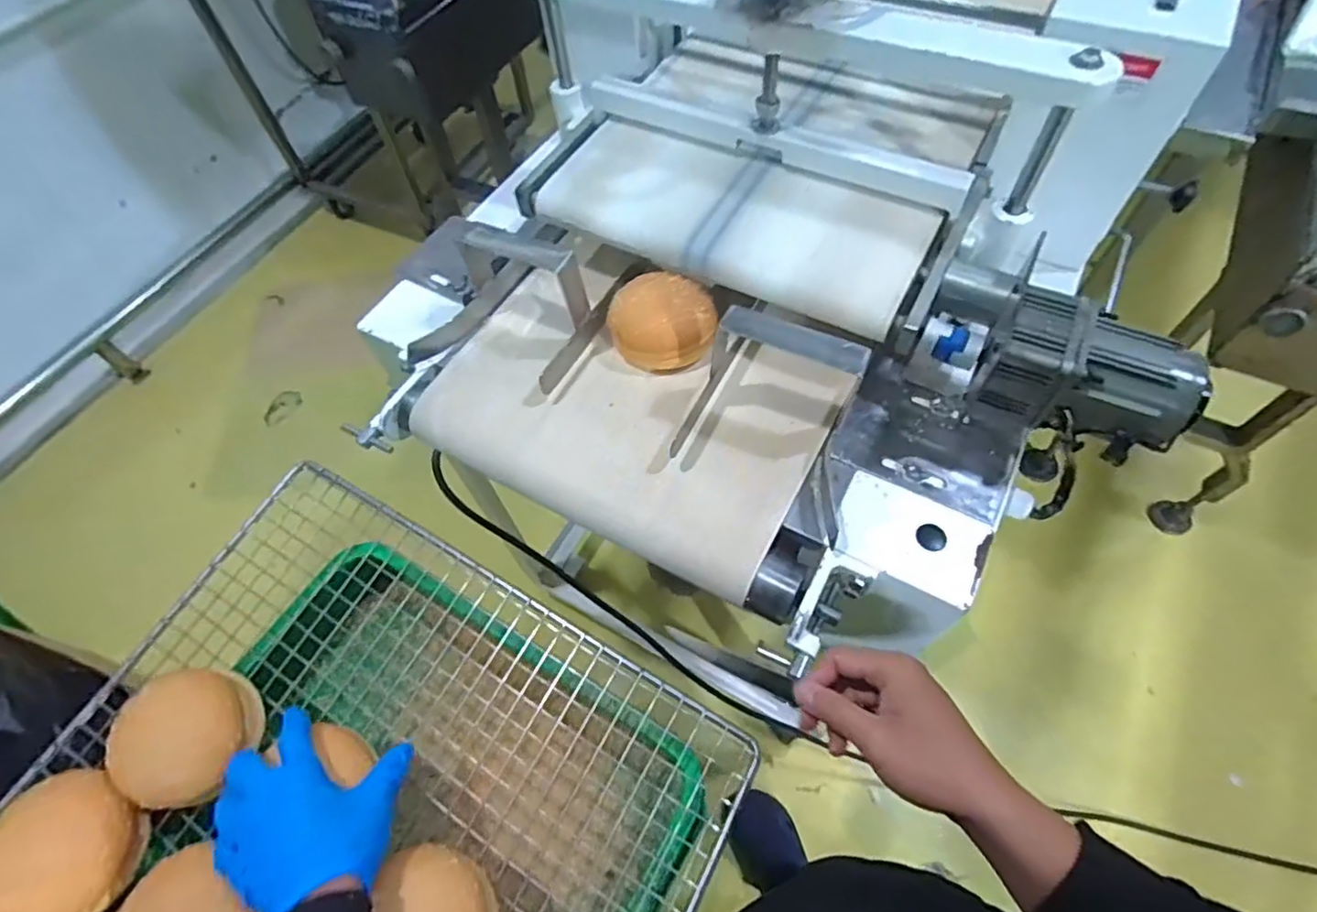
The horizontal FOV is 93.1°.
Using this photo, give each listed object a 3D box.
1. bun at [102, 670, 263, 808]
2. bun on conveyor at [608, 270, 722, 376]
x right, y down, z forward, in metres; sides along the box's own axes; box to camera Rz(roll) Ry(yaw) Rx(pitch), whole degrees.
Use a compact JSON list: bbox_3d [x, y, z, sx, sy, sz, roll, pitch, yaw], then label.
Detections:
[{"bbox_3d":[-0.388,0.229,0.508,0.098,0.044,0.101,4,60,6],"label":"bun"},{"bbox_3d":[0.003,-0.136,0.620,0.101,0.058,0.091,-9,59,-1],"label":"bun on conveyor"}]

